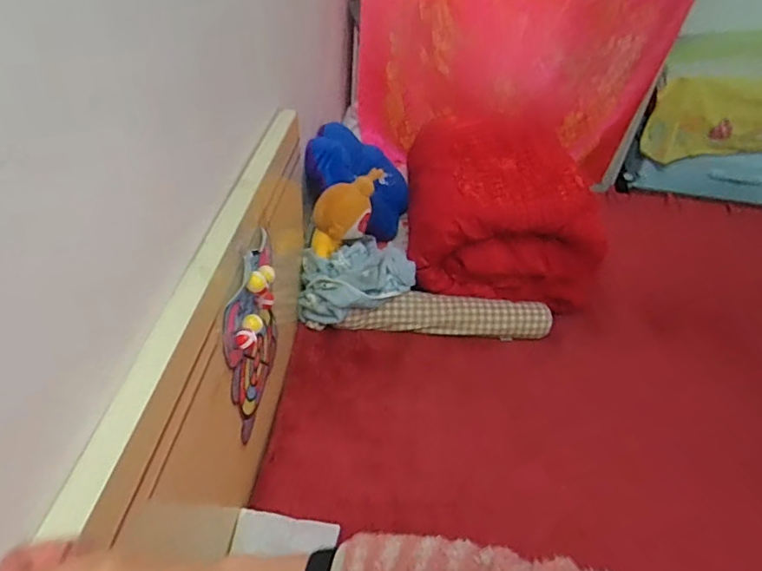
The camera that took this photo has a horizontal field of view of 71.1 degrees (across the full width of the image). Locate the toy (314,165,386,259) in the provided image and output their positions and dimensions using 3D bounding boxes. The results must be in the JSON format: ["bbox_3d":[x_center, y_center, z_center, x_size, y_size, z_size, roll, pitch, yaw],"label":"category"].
[{"bbox_3d":[-0.075,-0.169,1.267,0.199,0.142,0.089,-19,48,-26],"label":"toy"}]

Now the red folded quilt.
[{"bbox_3d":[0.325,-0.258,1.477,0.479,0.296,0.576,5,42,-2],"label":"red folded quilt"}]

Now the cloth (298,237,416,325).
[{"bbox_3d":[-0.062,-0.008,1.290,0.282,0.146,0.164,-18,48,-26],"label":"cloth"}]

